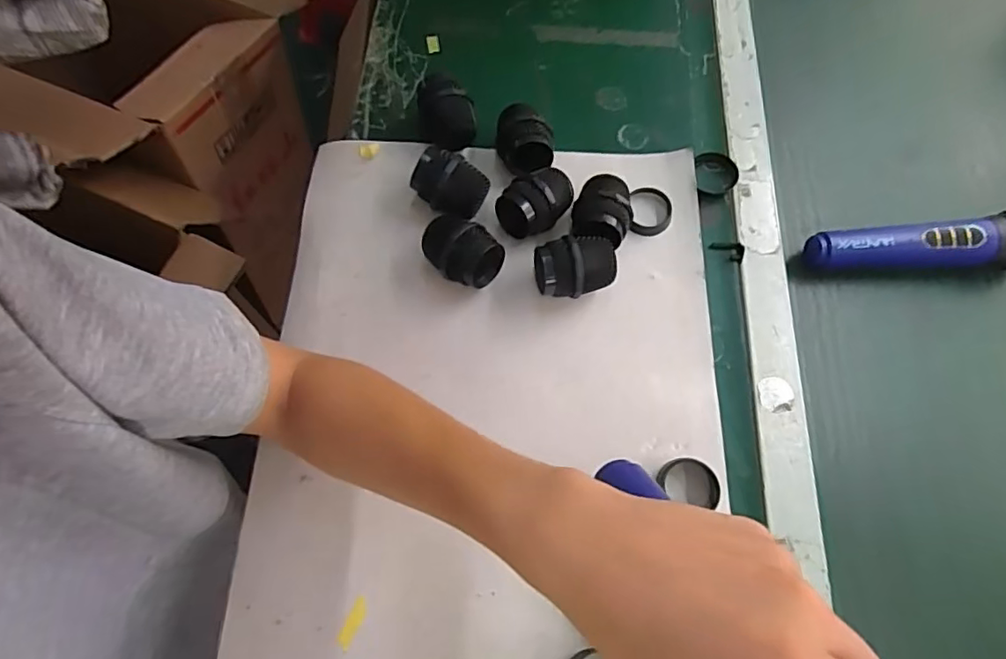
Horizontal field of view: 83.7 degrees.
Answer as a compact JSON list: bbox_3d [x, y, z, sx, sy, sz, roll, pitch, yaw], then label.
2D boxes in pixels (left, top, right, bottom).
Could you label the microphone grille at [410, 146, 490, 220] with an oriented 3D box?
[{"bbox_3d":[-0.044,-0.118,0.468,0.063,0.046,0.044,34,73,10],"label":"microphone grille"}]

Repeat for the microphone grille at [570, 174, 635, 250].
[{"bbox_3d":[0.081,-0.096,0.464,0.045,0.048,0.065,9,70,2],"label":"microphone grille"}]

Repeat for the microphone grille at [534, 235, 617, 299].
[{"bbox_3d":[0.057,-0.048,0.440,0.061,0.042,0.041,-19,72,-8],"label":"microphone grille"}]

